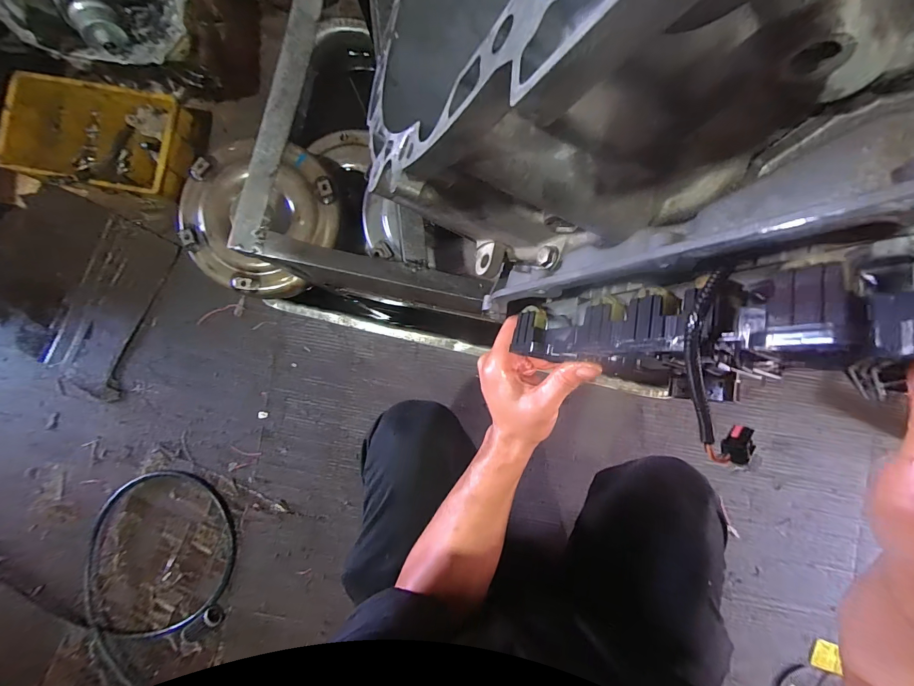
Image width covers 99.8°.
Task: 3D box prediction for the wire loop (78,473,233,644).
[{"bbox_3d":[-0.719,0.500,0.914,0.485,0.032,0.355,-24,82,11],"label":"wire loop"}]

